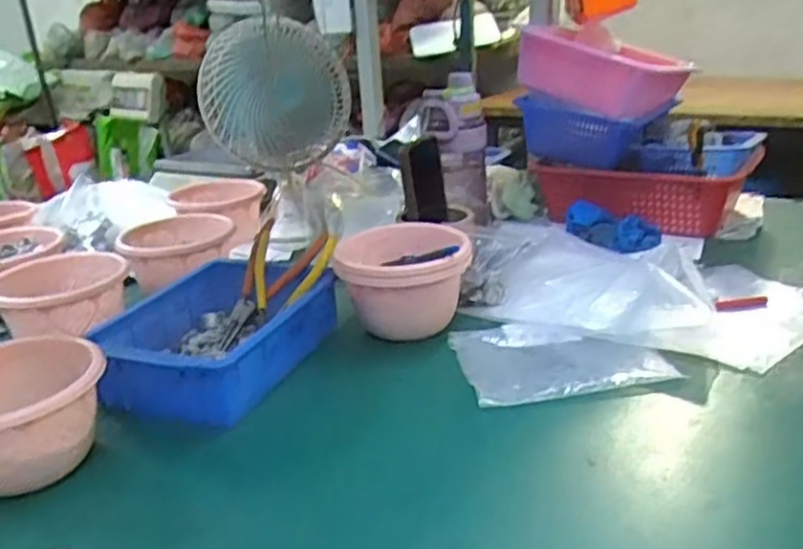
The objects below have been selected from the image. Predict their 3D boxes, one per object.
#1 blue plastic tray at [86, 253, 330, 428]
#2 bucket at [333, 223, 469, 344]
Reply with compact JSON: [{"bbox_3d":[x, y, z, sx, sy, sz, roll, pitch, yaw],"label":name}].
[{"bbox_3d":[-0.196,0.062,0.760,0.195,0.078,0.253,4,23,20],"label":"blue plastic tray"},{"bbox_3d":[0.001,0.008,0.823,0.138,0.103,0.151,-4,21,1],"label":"bucket"}]

